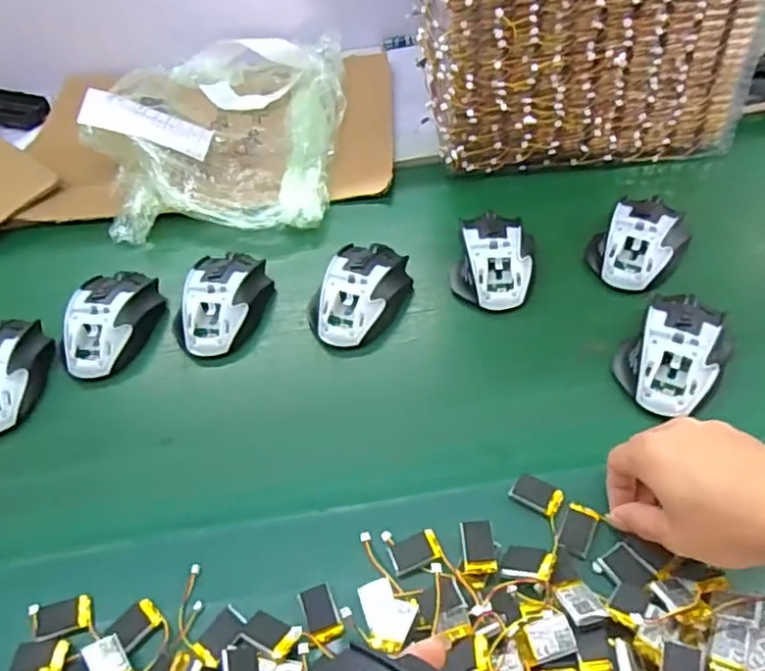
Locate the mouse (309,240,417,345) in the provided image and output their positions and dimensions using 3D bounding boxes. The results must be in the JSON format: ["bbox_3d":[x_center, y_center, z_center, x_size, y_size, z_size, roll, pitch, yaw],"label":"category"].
[{"bbox_3d":[-0.020,-0.041,0.570,0.070,0.040,0.113,19,53,21],"label":"mouse"}]

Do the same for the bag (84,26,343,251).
[{"bbox_3d":[-0.191,-0.258,0.742,0.286,0.082,0.362,-4,49,0],"label":"bag"}]

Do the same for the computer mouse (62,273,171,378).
[{"bbox_3d":[-0.242,-0.015,0.572,0.058,0.038,0.112,4,49,8],"label":"computer mouse"}]

